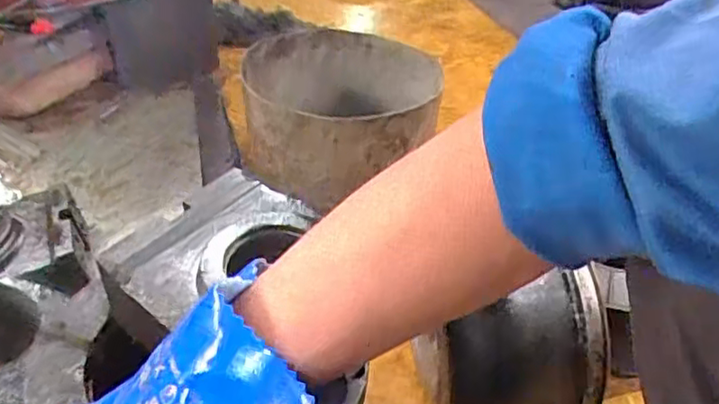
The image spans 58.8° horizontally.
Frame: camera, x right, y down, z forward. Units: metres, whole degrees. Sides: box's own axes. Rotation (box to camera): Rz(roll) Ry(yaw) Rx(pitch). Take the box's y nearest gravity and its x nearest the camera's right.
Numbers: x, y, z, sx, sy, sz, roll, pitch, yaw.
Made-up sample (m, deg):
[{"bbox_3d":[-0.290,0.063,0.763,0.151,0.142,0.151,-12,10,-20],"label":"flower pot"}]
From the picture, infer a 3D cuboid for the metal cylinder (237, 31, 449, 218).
[{"bbox_3d":[-0.015,-0.125,0.905,0.275,0.133,0.277,-4,38,-4],"label":"metal cylinder"}]

